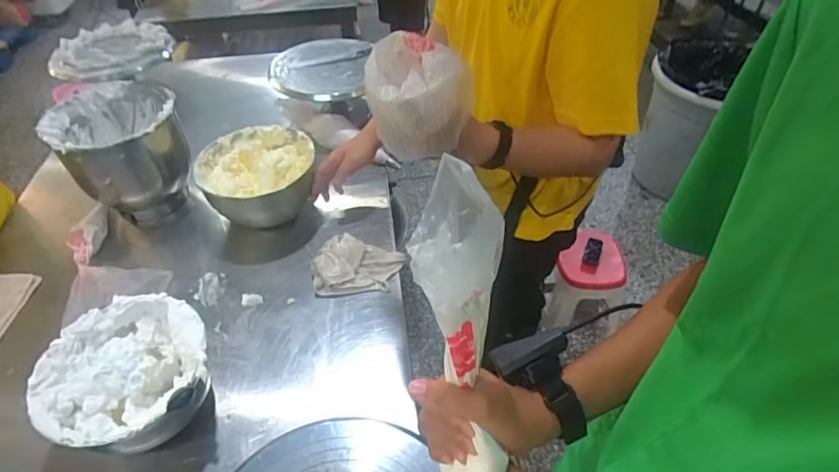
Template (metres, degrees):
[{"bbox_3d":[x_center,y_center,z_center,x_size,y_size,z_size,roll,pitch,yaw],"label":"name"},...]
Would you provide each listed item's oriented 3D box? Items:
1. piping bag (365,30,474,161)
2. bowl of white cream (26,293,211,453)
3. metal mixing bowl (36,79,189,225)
[{"bbox_3d":[-0.006,-0.177,0.616,0.121,0.128,0.103,-26,51,-22],"label":"piping bag"},{"bbox_3d":[-0.388,0.195,0.660,0.199,0.129,0.181,-1,46,1],"label":"bowl of white cream"},{"bbox_3d":[-0.571,-0.154,0.972,0.220,0.221,0.198,-19,49,-17],"label":"metal mixing bowl"}]

